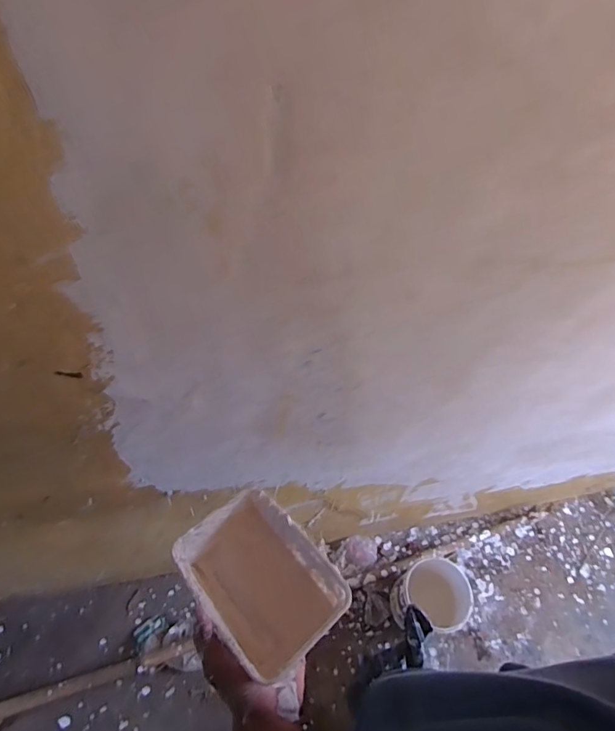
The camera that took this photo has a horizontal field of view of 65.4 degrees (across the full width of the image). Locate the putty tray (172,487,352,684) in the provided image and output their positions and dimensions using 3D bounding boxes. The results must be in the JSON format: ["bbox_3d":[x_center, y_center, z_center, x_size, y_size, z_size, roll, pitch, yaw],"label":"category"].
[{"bbox_3d":[-0.050,0.224,0.509,0.120,0.059,0.166,-35,64,-24],"label":"putty tray"}]

